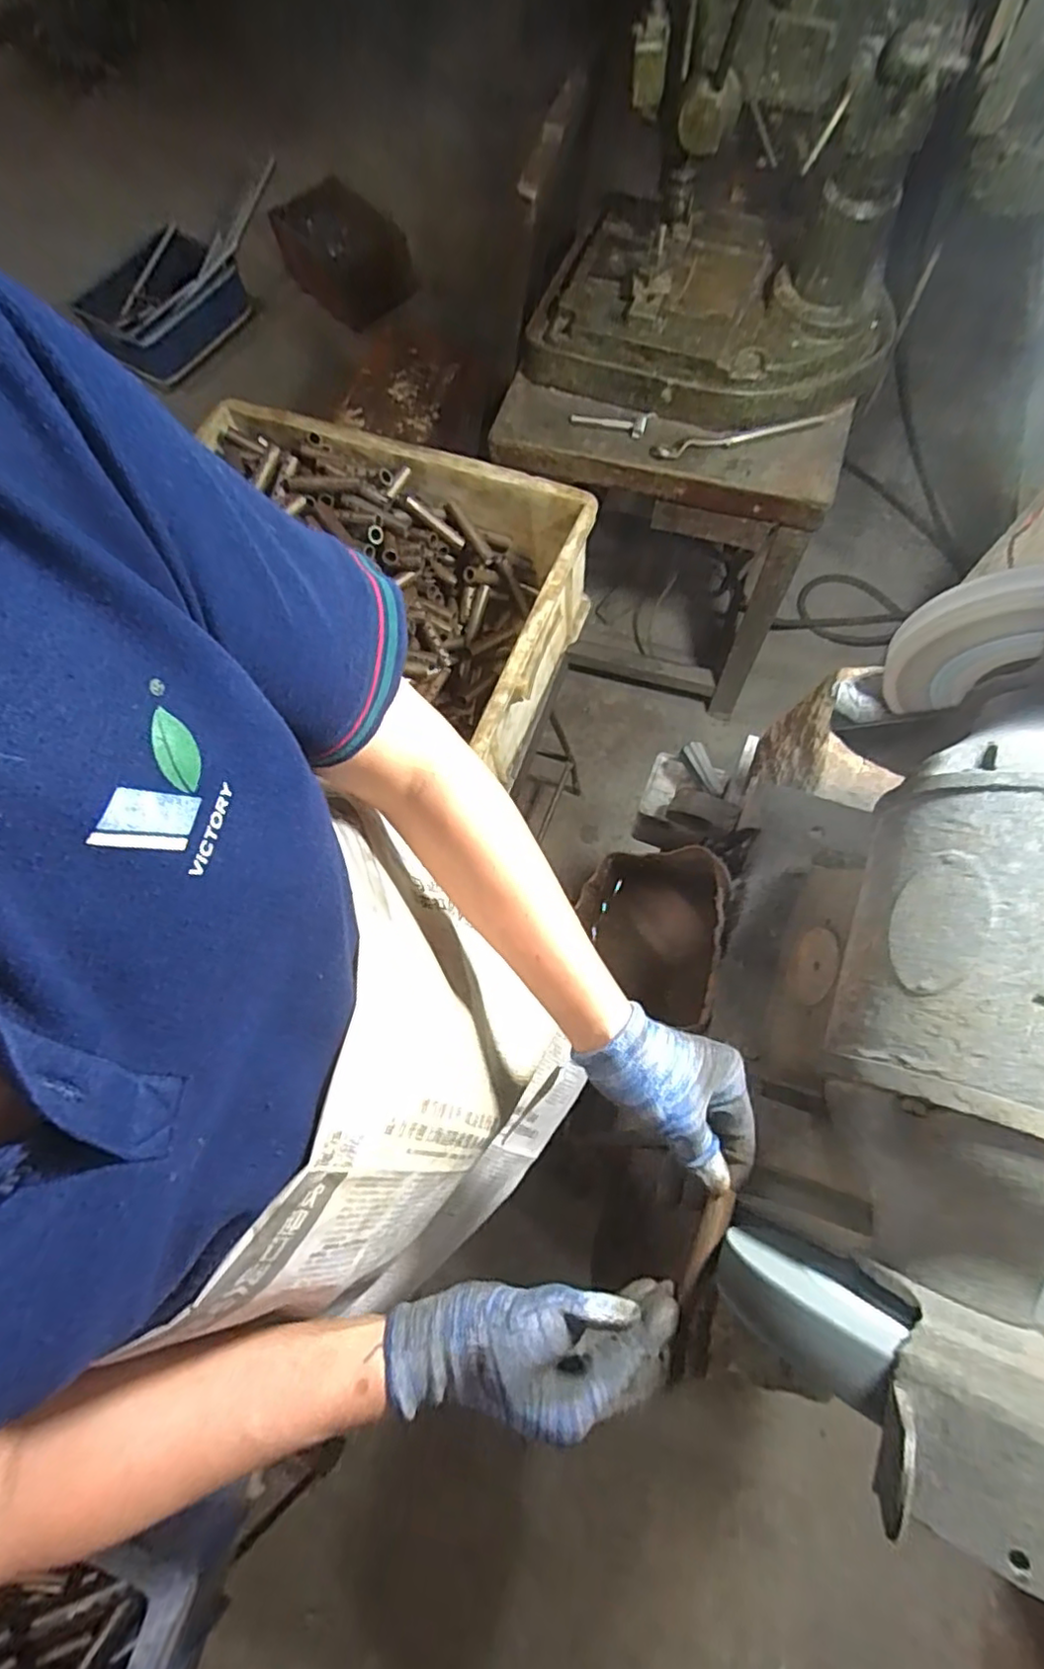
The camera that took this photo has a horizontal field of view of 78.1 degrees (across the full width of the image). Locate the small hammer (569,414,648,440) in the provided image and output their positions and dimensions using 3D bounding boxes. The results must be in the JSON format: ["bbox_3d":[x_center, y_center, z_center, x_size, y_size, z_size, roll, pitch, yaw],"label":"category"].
[{"bbox_3d":[0.126,-0.609,0.952,0.110,0.011,0.038,16,74,7],"label":"small hammer"}]

